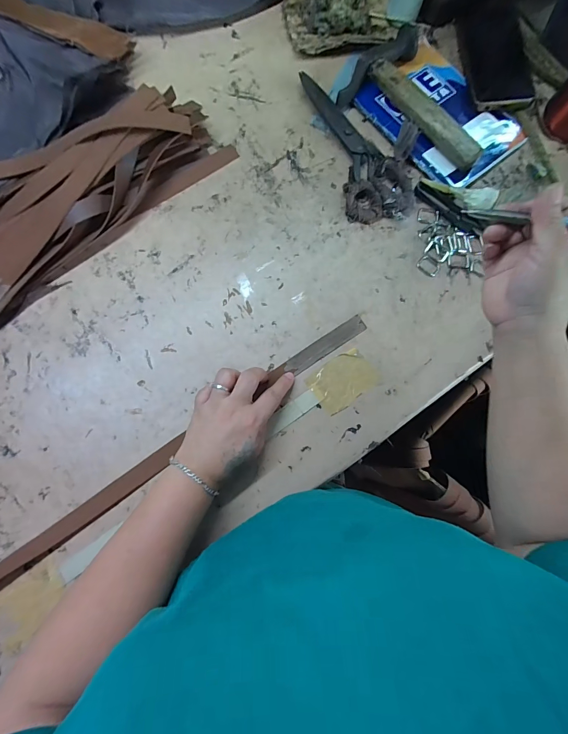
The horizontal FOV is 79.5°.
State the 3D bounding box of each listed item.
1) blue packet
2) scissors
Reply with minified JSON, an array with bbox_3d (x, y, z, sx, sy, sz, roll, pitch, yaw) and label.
[{"bbox_3d":[0.204,-0.336,0.445,0.166,0.015,0.200,-38,83,-8],"label":"blue packet"},{"bbox_3d":[0.098,-0.281,0.430,0.088,0.022,0.213,-15,80,-4],"label":"scissors"}]

